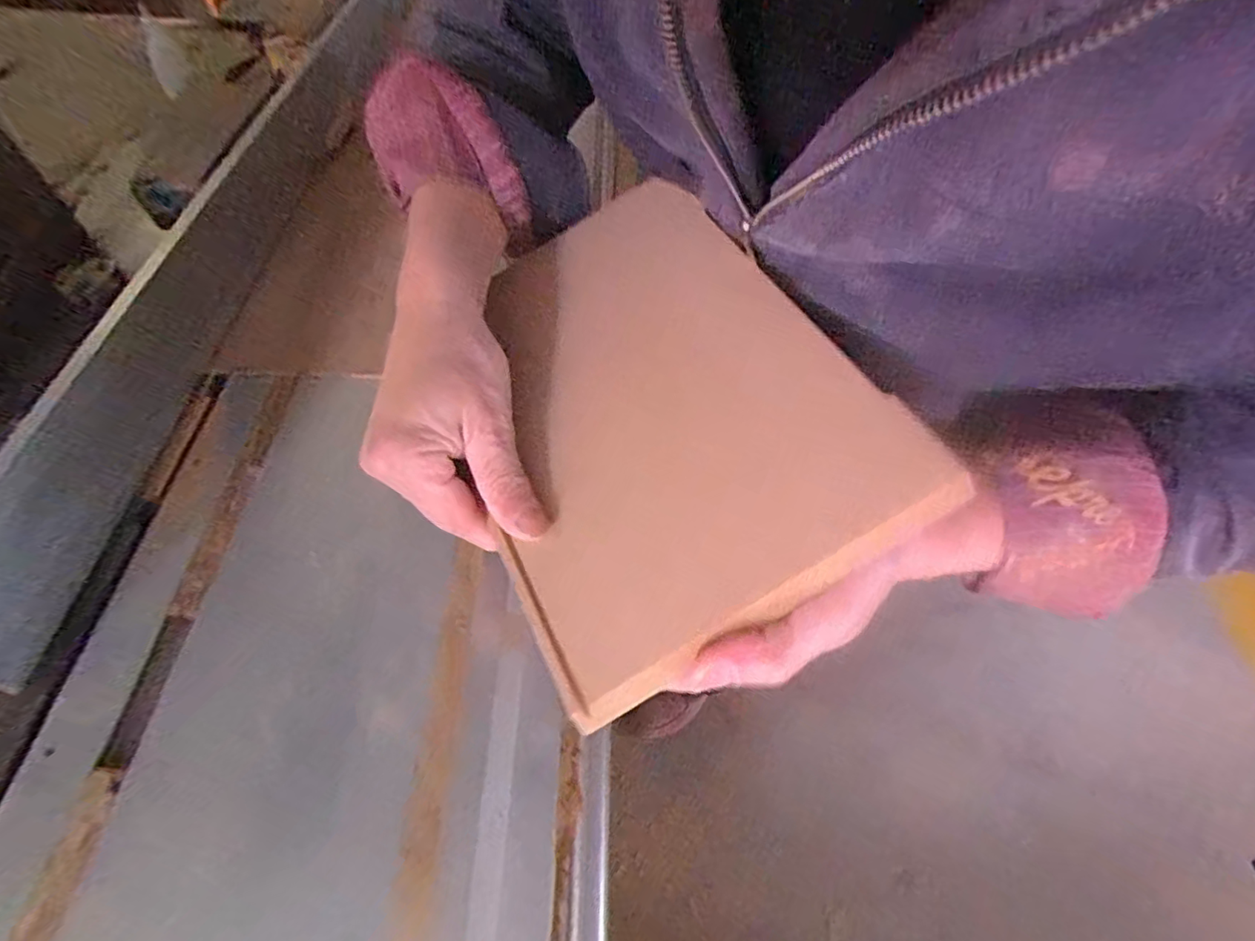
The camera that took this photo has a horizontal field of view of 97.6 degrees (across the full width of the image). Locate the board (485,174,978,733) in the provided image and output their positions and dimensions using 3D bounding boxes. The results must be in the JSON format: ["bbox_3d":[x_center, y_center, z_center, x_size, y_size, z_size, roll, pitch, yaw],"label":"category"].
[{"bbox_3d":[0.003,-0.040,0.289,0.190,0.017,0.254,-32,62,1],"label":"board"}]

